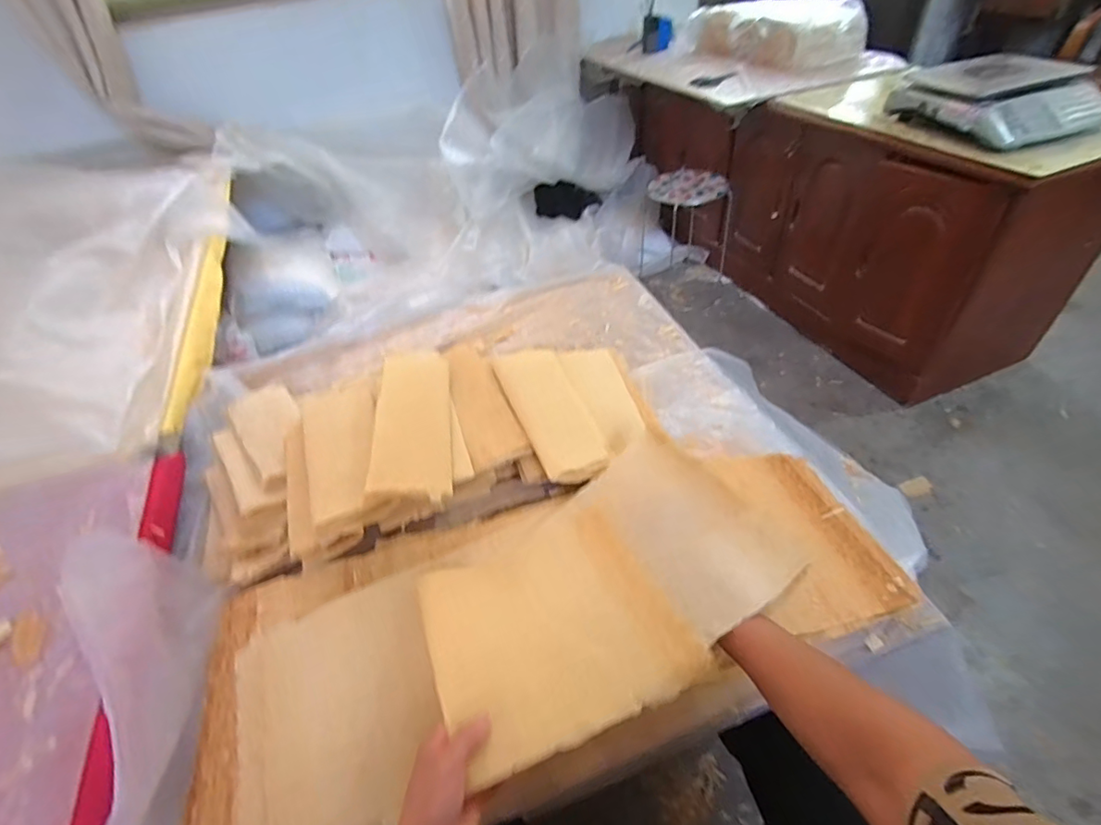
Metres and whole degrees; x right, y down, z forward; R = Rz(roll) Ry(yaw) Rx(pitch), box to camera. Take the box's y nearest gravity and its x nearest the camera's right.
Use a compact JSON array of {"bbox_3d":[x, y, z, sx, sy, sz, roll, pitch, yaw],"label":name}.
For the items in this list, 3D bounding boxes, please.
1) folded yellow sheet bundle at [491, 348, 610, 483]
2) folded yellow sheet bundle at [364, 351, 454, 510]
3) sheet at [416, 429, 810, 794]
[{"bbox_3d":[-0.001,-0.007,0.832,0.113,0.032,0.276,-18,45,-11],"label":"folded yellow sheet bundle"},{"bbox_3d":[-0.202,0.009,0.782,0.110,0.018,0.286,6,46,-16],"label":"folded yellow sheet bundle"},{"bbox_3d":[0.055,0.190,0.596,0.376,0.063,0.264,-26,47,-18],"label":"sheet"}]

